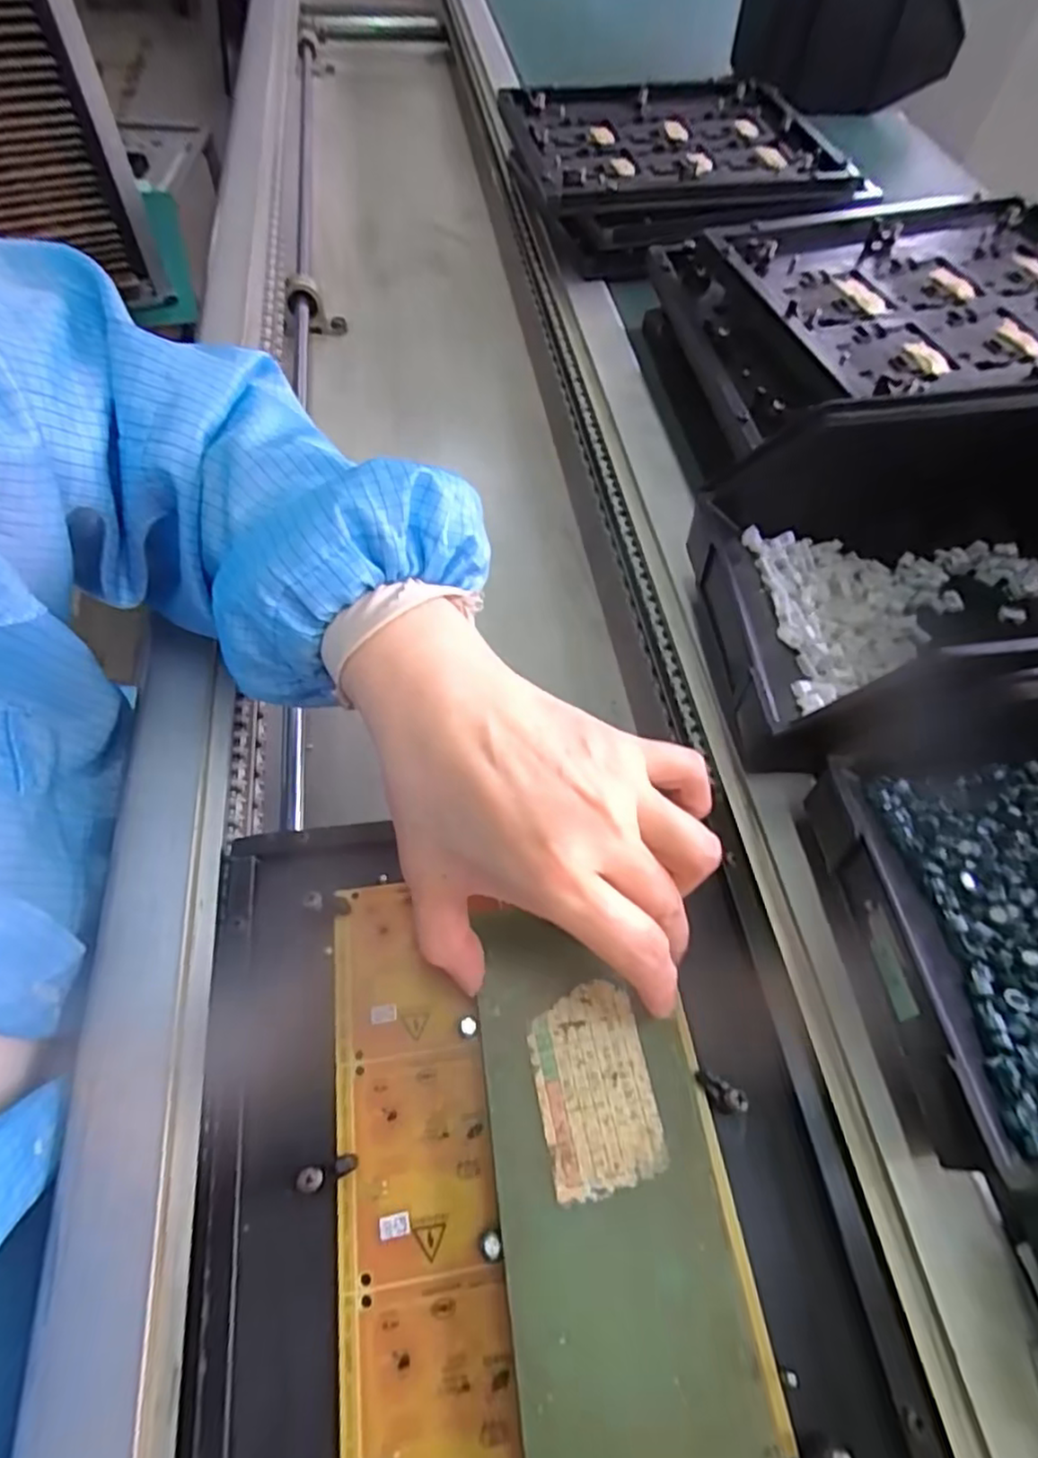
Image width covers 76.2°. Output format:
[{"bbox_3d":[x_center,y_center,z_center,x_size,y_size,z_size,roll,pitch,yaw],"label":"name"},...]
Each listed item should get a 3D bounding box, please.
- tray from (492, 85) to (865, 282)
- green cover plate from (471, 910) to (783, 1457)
[{"bbox_3d":[0.140,-0.528,0.606,0.279,0.044,0.248,-10,60,-8],"label":"tray"},{"bbox_3d":[0.031,0.158,0.240,0.079,0.005,0.179,-5,59,-7],"label":"green cover plate"}]

